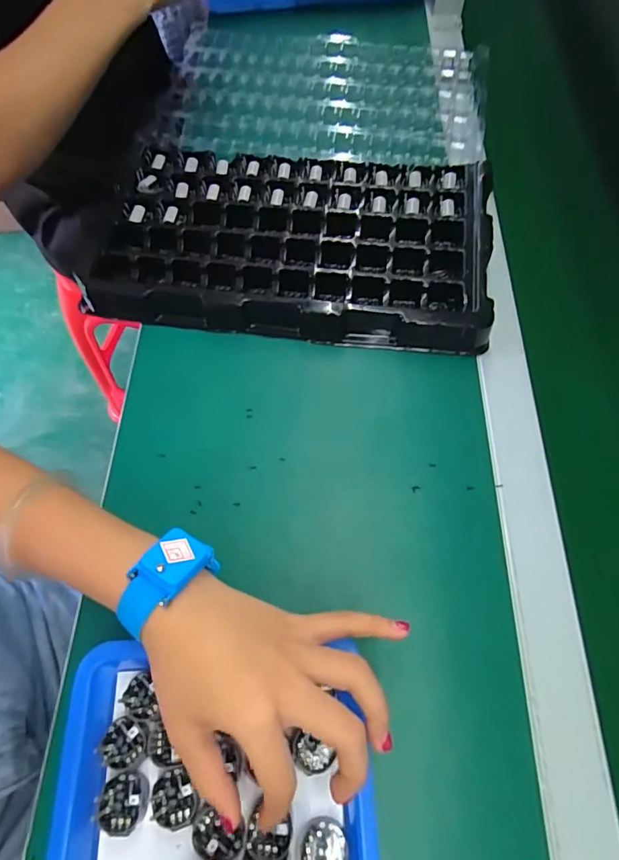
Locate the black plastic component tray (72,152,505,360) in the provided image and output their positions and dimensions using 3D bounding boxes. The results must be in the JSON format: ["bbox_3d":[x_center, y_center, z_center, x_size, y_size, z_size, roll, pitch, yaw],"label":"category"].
[{"bbox_3d":[-0.015,-0.181,0.453,0.347,0.033,0.200,7,64,4],"label":"black plastic component tray"}]

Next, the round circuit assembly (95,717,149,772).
[{"bbox_3d":[-0.111,0.188,0.295,0.028,0.010,0.026,0,64,1],"label":"round circuit assembly"}]

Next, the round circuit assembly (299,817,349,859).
[{"bbox_3d":[0.008,0.232,0.270,0.026,0.012,0.029,7,64,4],"label":"round circuit assembly"}]

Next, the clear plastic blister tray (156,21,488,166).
[{"bbox_3d":[0.020,-0.396,0.569,0.352,0.026,0.230,7,64,4],"label":"clear plastic blister tray"}]

